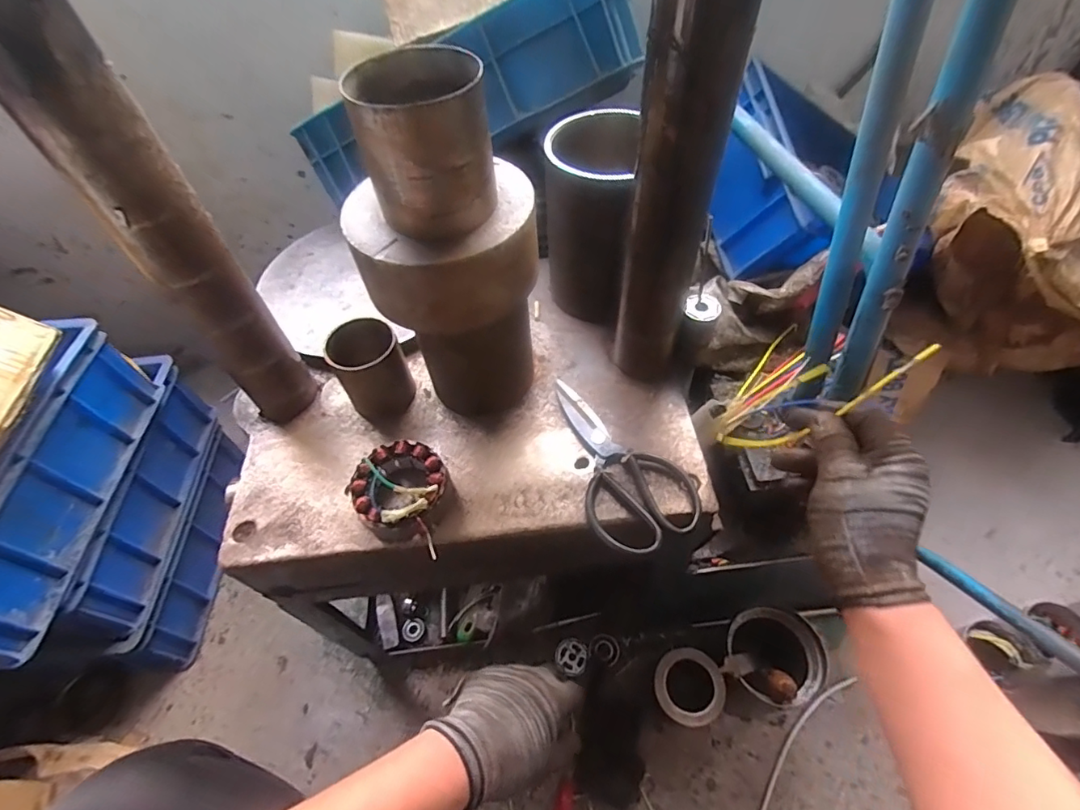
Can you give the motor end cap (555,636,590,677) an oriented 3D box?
[{"bbox_3d":[0.050,0.392,0.799,0.050,0.007,0.050,-1,54,2],"label":"motor end cap"}]

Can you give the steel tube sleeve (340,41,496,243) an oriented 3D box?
[{"bbox_3d":[-0.078,-0.183,0.358,0.084,0.091,0.088,-10,54,-4],"label":"steel tube sleeve"}]

